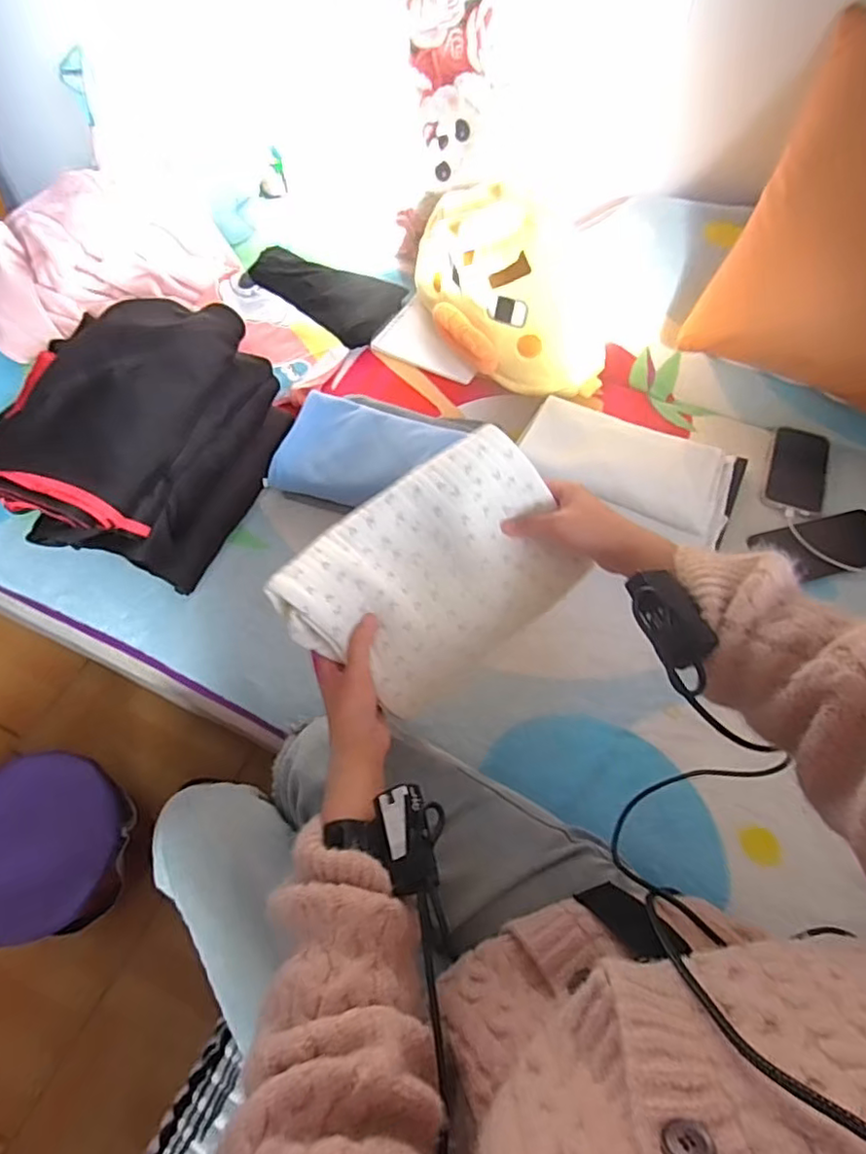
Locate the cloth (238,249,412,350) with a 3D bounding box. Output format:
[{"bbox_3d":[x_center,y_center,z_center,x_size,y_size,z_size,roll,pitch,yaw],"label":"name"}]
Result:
[{"bbox_3d":[-0.179,-0.473,0.990,0.230,0.065,0.161,23,62,14],"label":"cloth"}]

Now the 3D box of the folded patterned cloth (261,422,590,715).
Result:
[{"bbox_3d":[0.003,-0.004,0.550,0.257,0.043,0.180,-36,90,-10],"label":"folded patterned cloth"}]

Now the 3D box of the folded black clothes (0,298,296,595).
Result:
[{"bbox_3d":[-0.341,-0.161,0.725,0.202,0.199,0.294,15,61,10],"label":"folded black clothes"}]

